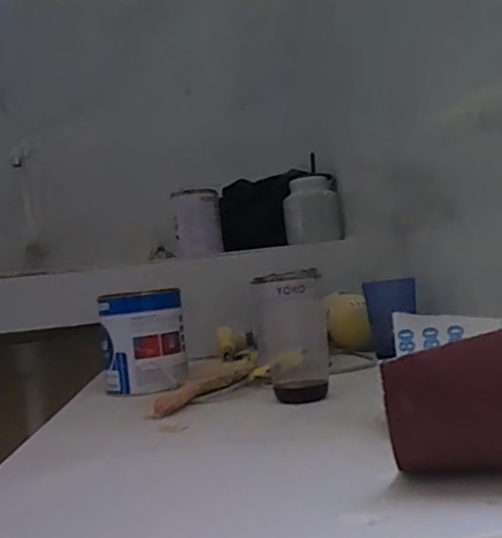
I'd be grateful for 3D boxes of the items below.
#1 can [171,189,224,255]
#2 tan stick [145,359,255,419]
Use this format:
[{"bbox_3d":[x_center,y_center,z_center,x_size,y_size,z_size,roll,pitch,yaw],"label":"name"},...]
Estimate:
[{"bbox_3d":[-0.109,-0.090,1.207,0.097,0.124,0.082,-6,-1,0],"label":"can"},{"bbox_3d":[-0.048,0.128,0.674,0.028,0.022,0.181,-6,-1,30],"label":"tan stick"}]

